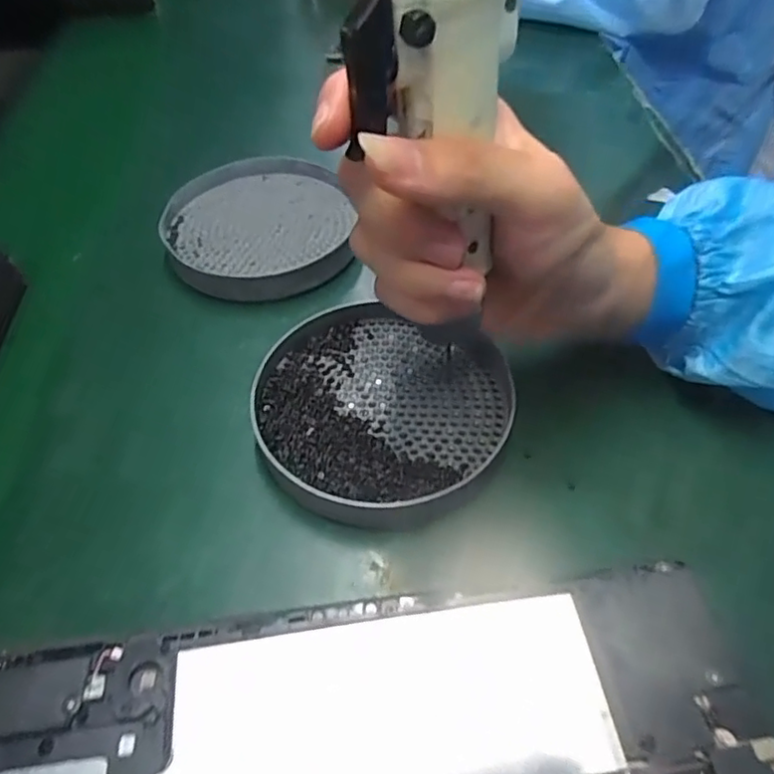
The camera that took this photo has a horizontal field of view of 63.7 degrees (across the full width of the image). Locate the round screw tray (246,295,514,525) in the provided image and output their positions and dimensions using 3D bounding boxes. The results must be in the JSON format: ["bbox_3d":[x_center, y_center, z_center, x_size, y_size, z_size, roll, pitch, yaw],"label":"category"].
[{"bbox_3d":[-0.004,0.007,0.289,0.114,0.017,0.121,0,49,0],"label":"round screw tray"}]

